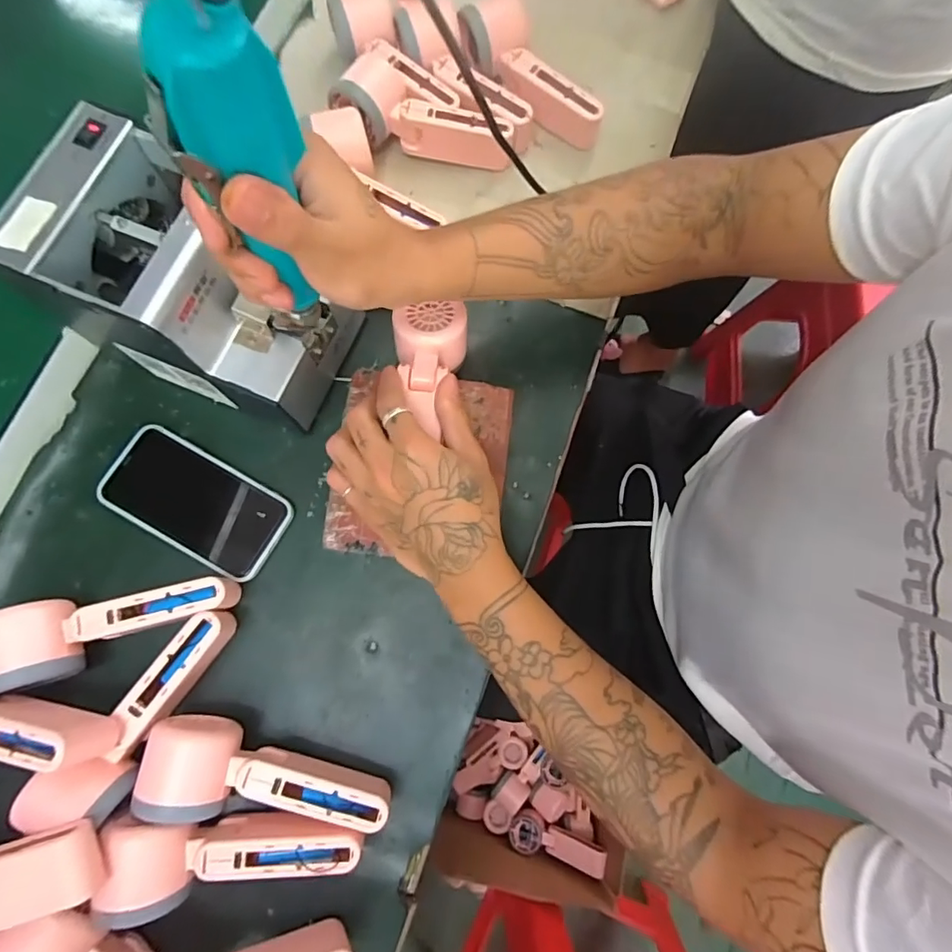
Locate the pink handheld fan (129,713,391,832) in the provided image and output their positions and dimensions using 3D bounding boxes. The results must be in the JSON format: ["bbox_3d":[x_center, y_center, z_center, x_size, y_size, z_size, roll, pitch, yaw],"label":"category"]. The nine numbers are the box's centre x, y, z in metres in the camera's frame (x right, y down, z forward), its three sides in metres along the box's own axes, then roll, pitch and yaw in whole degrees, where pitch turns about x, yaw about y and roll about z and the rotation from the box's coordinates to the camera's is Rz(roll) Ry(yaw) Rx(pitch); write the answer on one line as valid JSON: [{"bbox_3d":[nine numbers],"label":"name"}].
[{"bbox_3d":[-0.140,0.208,0.347,0.161,0.049,0.052,12,77,1],"label":"pink handheld fan"}]

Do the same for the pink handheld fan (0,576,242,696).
[{"bbox_3d":[-0.259,0.110,0.367,0.153,0.053,0.058,-9,77,-4],"label":"pink handheld fan"}]

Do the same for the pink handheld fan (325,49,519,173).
[{"bbox_3d":[-0.045,-0.333,0.480,0.163,0.054,0.058,19,77,3],"label":"pink handheld fan"}]

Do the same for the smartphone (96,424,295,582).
[{"bbox_3d":[-0.227,0.022,0.420,0.145,0.017,0.076,28,78,5],"label":"smartphone"}]

